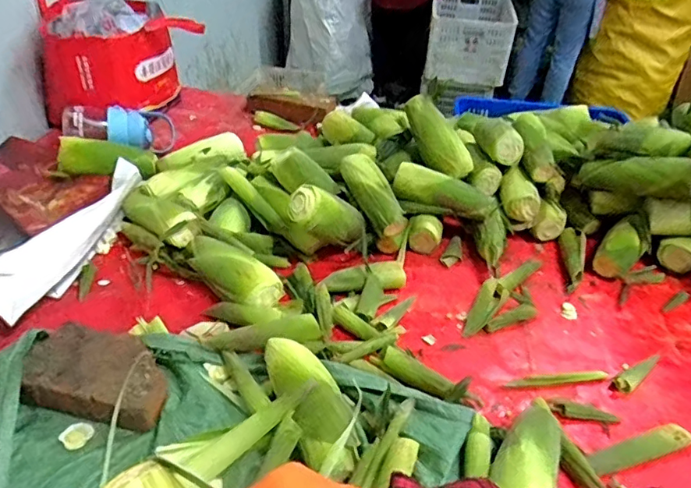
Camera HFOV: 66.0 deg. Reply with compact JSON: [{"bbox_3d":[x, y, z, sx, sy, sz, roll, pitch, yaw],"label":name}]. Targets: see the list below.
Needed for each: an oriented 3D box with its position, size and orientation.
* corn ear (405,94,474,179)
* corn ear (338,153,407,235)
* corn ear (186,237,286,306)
[{"bbox_3d":[0.176,-0.209,1.055,0.065,0.071,0.190,-18,66,-24],"label":"corn ear"},{"bbox_3d":[0.053,-0.094,0.982,0.070,0.055,0.195,-14,53,-20],"label":"corn ear"},{"bbox_3d":[-0.185,0.037,0.861,0.173,0.059,0.077,28,45,30],"label":"corn ear"}]

